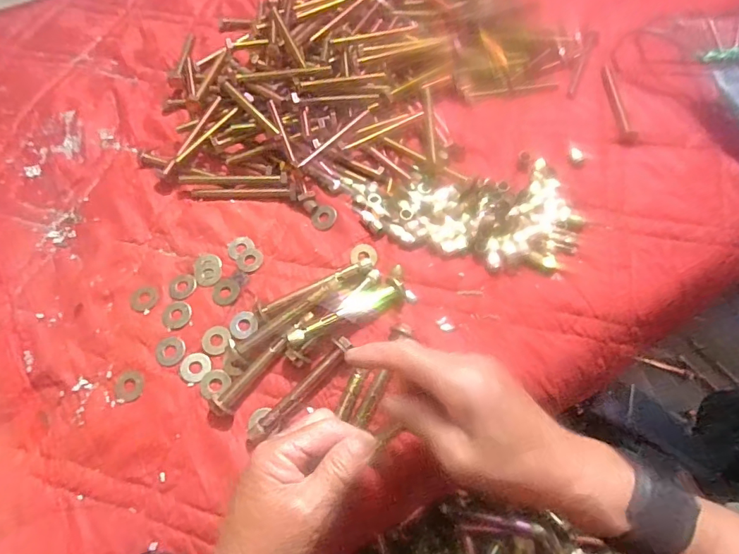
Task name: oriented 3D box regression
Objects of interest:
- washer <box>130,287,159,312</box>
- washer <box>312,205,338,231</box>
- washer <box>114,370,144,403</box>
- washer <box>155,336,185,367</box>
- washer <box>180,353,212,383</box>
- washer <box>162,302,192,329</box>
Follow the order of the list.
[{"bbox_3d":[-0.199,0.019,0.402,0.023,0.004,0.023,-1,62,2],"label":"washer"},{"bbox_3d":[-0.043,-0.057,0.434,0.025,0.004,0.026,-1,62,2],"label":"washer"},{"bbox_3d":[-0.196,0.089,0.372,0.023,0.004,0.025,-3,62,2],"label":"washer"},{"bbox_3d":[-0.167,0.061,0.381,0.023,0.004,0.025,-1,62,2],"label":"washer"},{"bbox_3d":[-0.145,0.074,0.379,0.025,0.004,0.024,-1,62,2],"label":"washer"},{"bbox_3d":[-0.168,0.033,0.396,0.025,0.004,0.025,-1,62,2],"label":"washer"}]

